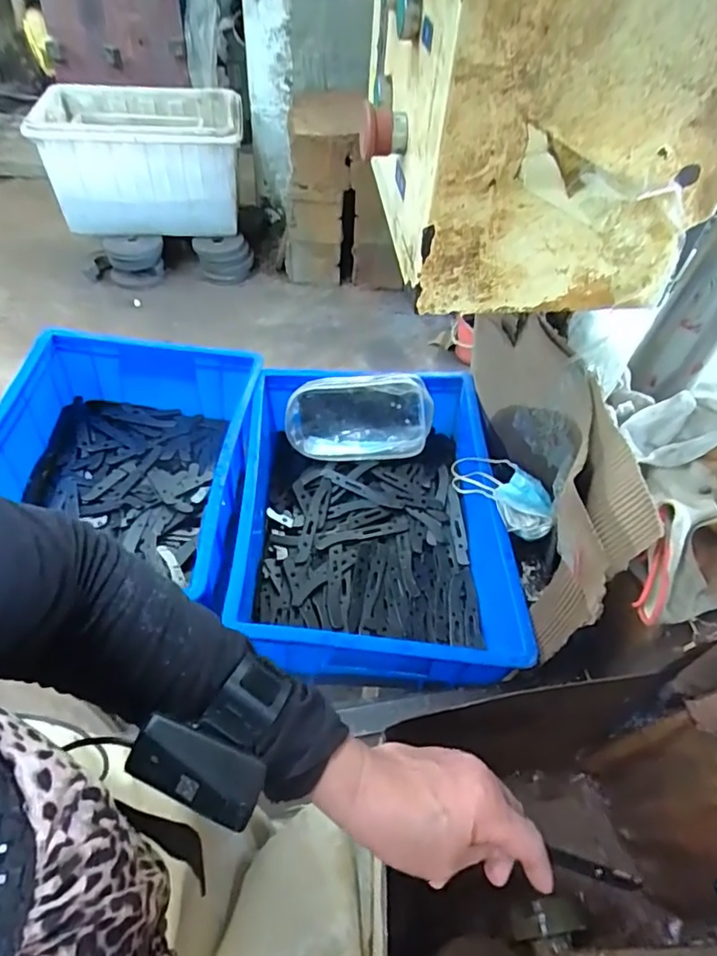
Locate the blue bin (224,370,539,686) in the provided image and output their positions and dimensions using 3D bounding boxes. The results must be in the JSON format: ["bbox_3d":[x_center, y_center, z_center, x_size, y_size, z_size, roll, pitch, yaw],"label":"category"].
[{"bbox_3d":[0.014,0.041,0.686,0.301,0.120,0.412,2,52,-4],"label":"blue bin"}]

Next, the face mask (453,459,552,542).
[{"bbox_3d":[0.165,0.014,0.637,0.056,0.045,0.132,-31,61,-26],"label":"face mask"}]

